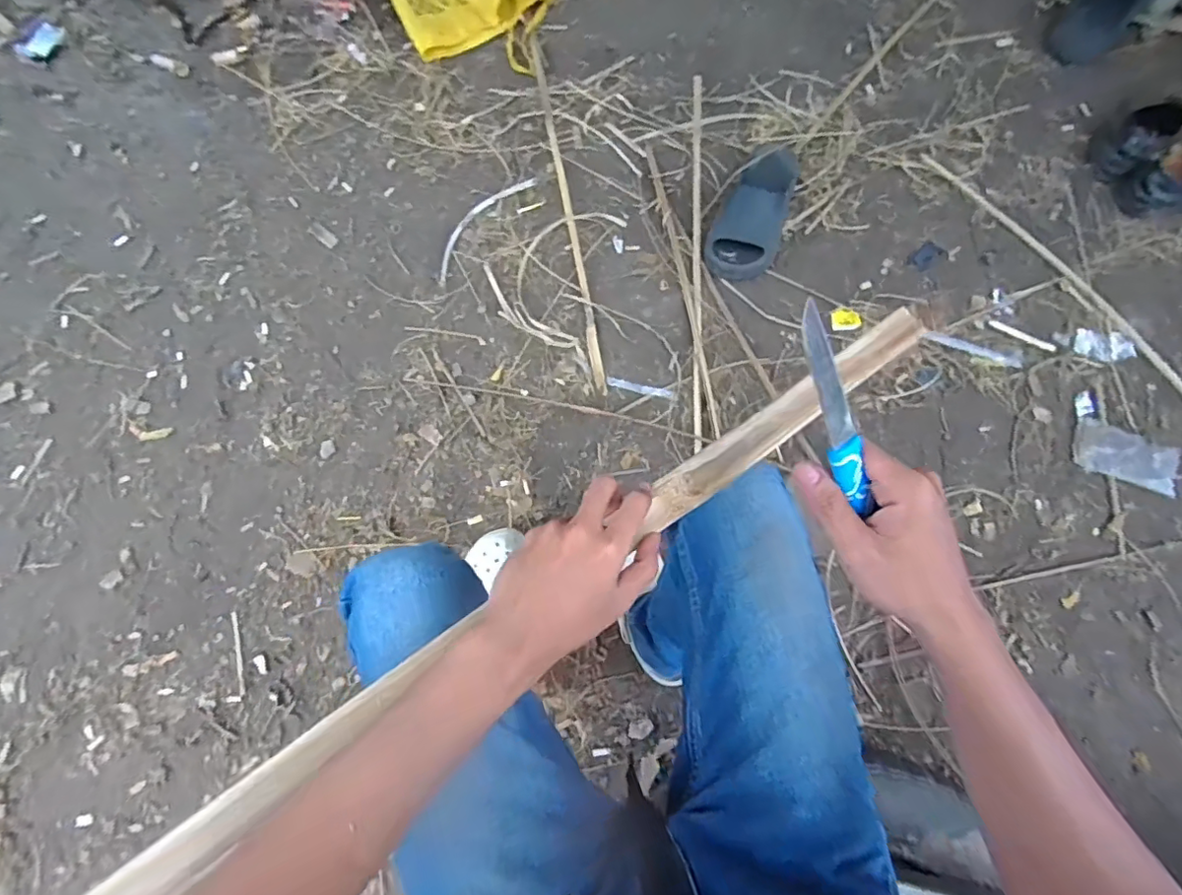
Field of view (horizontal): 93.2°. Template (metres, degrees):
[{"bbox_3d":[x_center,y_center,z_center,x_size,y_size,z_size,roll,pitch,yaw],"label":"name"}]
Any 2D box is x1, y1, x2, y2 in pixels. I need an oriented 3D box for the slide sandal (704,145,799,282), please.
[{"bbox_3d":[0.301,-0.428,1.008,0.121,0.069,0.281,24,87,6],"label":"slide sandal"}]

